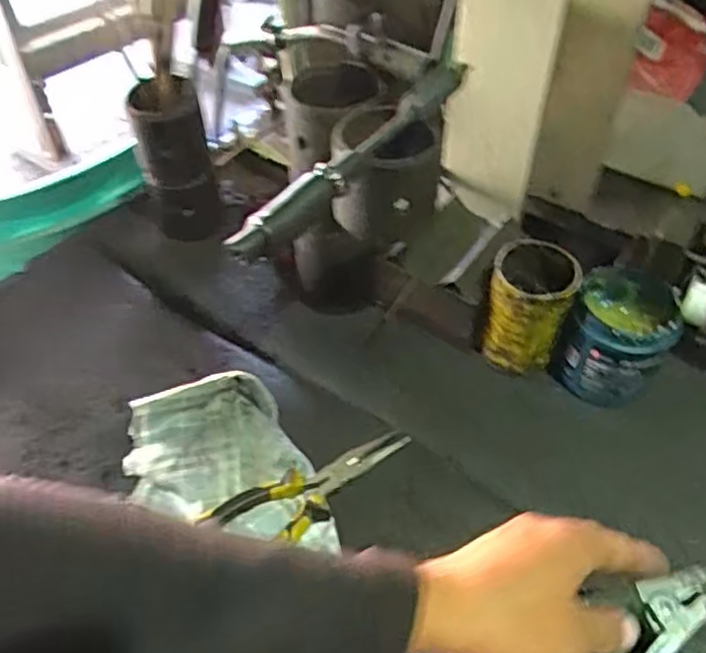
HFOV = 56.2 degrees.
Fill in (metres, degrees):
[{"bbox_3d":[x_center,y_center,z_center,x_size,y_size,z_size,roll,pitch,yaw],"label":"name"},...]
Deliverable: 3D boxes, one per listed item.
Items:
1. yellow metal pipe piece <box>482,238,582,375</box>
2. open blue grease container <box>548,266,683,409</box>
[{"bbox_3d":[0.168,-0.019,0.636,0.074,0.109,0.082,10,48,11],"label":"yellow metal pipe piece"},{"bbox_3d":[0.248,0.007,0.619,0.090,0.092,0.100,24,52,22],"label":"open blue grease container"}]

